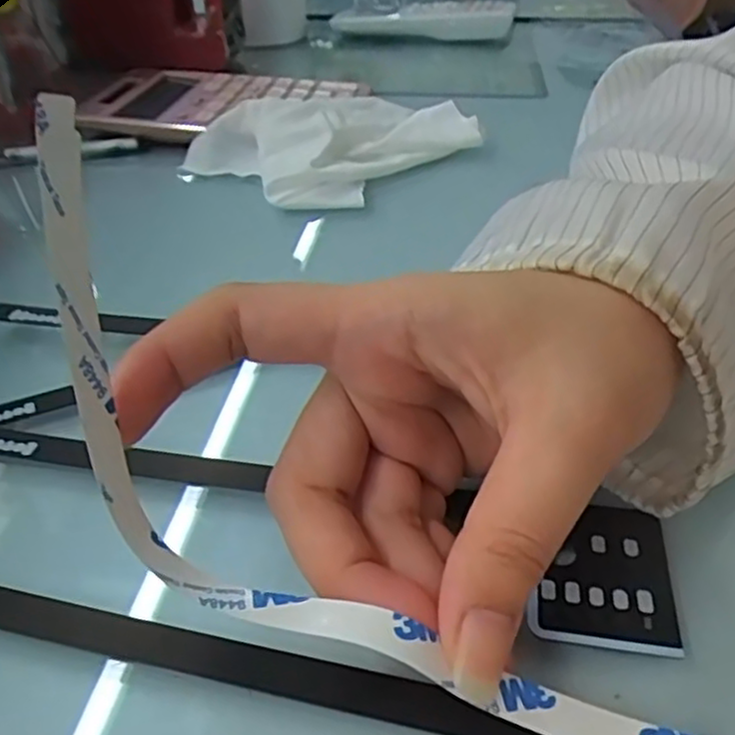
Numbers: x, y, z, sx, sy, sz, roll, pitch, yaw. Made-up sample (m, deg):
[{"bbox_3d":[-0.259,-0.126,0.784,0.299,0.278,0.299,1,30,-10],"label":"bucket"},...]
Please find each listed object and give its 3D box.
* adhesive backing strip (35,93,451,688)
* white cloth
[{"bbox_3d":[-0.040,0.015,0.148,0.043,0.134,0.007,-31,5,18],"label":"adhesive backing strip"},{"bbox_3d":[-0.023,-0.136,0.420,0.121,0.032,0.137,31,48,34],"label":"white cloth"}]

